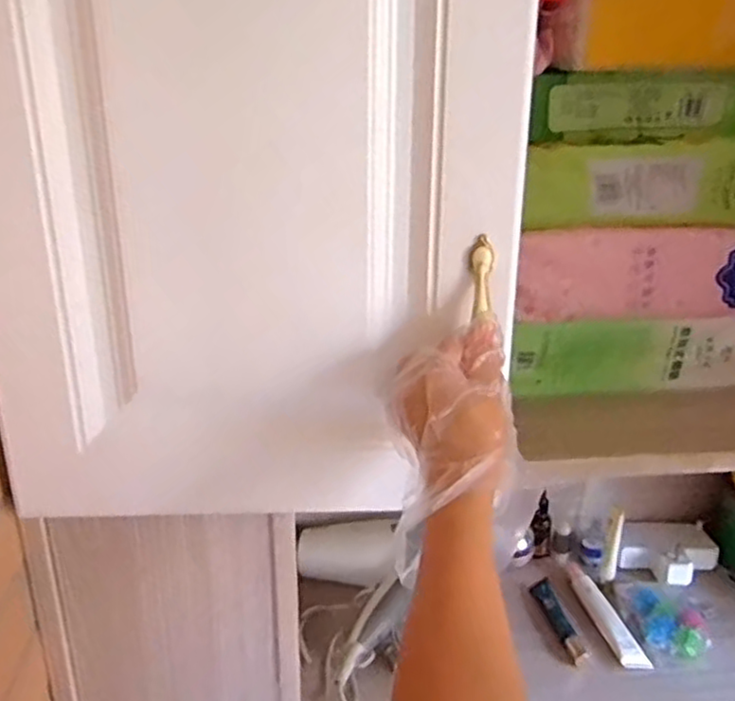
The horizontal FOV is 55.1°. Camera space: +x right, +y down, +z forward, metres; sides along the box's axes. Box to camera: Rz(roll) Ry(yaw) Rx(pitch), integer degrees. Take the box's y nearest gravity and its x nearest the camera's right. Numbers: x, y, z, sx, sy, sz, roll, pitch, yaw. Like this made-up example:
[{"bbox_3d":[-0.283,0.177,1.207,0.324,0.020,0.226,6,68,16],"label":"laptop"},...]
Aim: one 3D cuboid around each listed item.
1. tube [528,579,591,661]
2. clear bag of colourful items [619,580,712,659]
[{"bbox_3d":[0.228,0.318,0.836,0.027,0.018,0.140,-2,21,-8],"label":"tube"},{"bbox_3d":[0.353,0.313,0.830,0.092,0.021,0.109,-1,21,-3],"label":"clear bag of colourful items"}]

